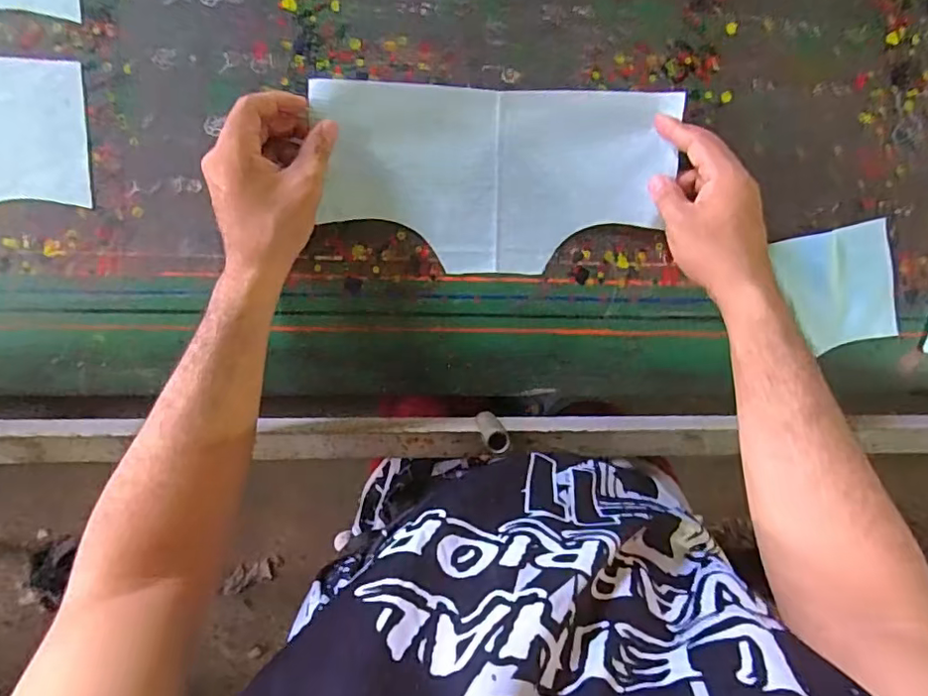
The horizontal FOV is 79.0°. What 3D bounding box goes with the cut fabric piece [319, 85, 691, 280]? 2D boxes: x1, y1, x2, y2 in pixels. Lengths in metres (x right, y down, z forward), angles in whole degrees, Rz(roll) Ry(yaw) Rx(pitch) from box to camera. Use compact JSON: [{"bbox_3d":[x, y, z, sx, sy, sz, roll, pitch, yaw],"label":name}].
[{"bbox_3d":[0.028,-0.141,0.483,0.290,0.027,0.149,1,98,-4],"label":"cut fabric piece"}]

